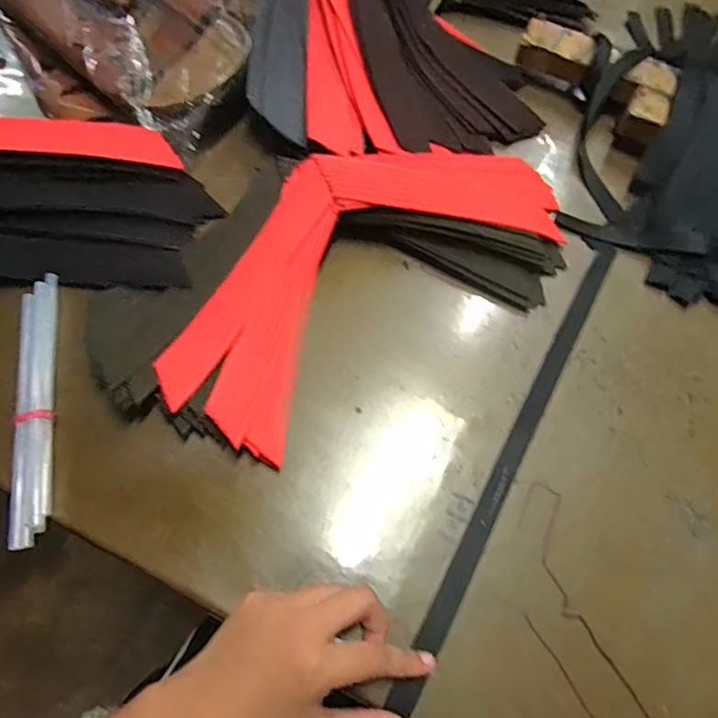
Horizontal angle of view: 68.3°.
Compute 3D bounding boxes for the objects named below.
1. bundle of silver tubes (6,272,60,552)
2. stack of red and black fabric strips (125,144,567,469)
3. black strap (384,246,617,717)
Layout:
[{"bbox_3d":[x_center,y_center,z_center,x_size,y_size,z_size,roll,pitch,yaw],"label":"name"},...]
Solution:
[{"bbox_3d":[-0.219,0.028,0.359,0.023,0.018,0.187,-9,67,-6],"label":"bundle of silver tubes"},{"bbox_3d":[0.006,-0.069,0.400,0.350,0.024,0.169,-30,86,-14],"label":"stack of red and black fabric strips"},{"bbox_3d":[0.113,0.059,0.372,0.016,0.005,0.365,28,69,10],"label":"black strap"}]

